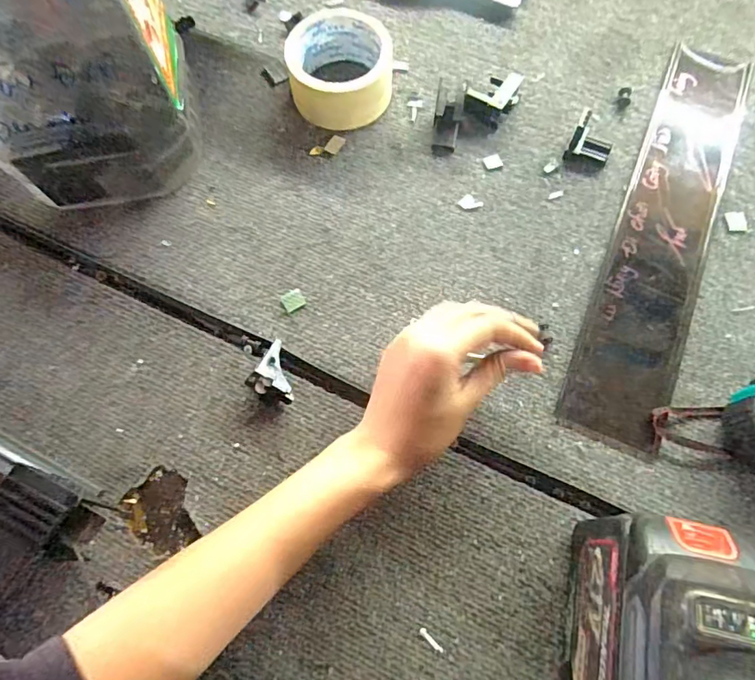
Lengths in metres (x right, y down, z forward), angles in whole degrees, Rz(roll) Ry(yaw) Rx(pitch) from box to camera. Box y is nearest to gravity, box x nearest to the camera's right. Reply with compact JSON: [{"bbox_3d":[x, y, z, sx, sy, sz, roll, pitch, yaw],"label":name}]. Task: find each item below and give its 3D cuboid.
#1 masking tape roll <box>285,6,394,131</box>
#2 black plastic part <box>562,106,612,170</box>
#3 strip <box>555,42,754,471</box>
[{"bbox_3d":[-0.033,-0.243,0.460,0.091,0.052,0.087,0,69,1],"label":"masking tape roll"},{"bbox_3d":[0.186,-0.172,0.437,0.037,0.040,0.023,15,70,7],"label":"black plastic part"},{"bbox_3d":[0.245,-0.101,0.426,0.074,0.008,0.397,22,71,9],"label":"strip"}]

